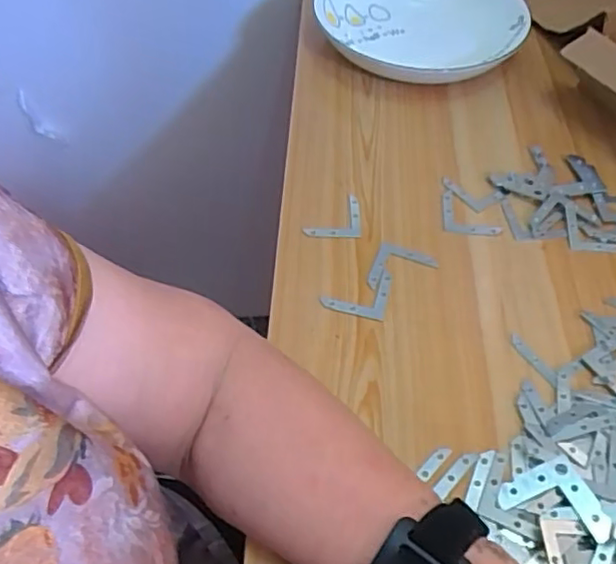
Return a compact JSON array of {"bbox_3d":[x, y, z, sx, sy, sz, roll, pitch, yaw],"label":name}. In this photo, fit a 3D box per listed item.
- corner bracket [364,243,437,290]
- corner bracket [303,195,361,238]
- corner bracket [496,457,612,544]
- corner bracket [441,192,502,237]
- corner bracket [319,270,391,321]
[{"bbox_3d":[0.065,-0.007,0.430,0.041,0.005,0.040,18,50,13],"label":"corner bracket"},{"bbox_3d":[0.017,-0.048,0.461,0.041,0.005,0.039,0,48,-4],"label":"corner bracket"},{"bbox_3d":[0.127,0.119,0.327,0.046,0.004,0.044,-19,49,-4],"label":"corner bracket"},{"bbox_3d":[0.115,-0.045,0.467,0.029,0.004,0.052,-39,65,-19],"label":"corner bracket"},{"bbox_3d":[0.033,0.006,0.419,0.043,0.004,0.041,12,49,7],"label":"corner bracket"}]

